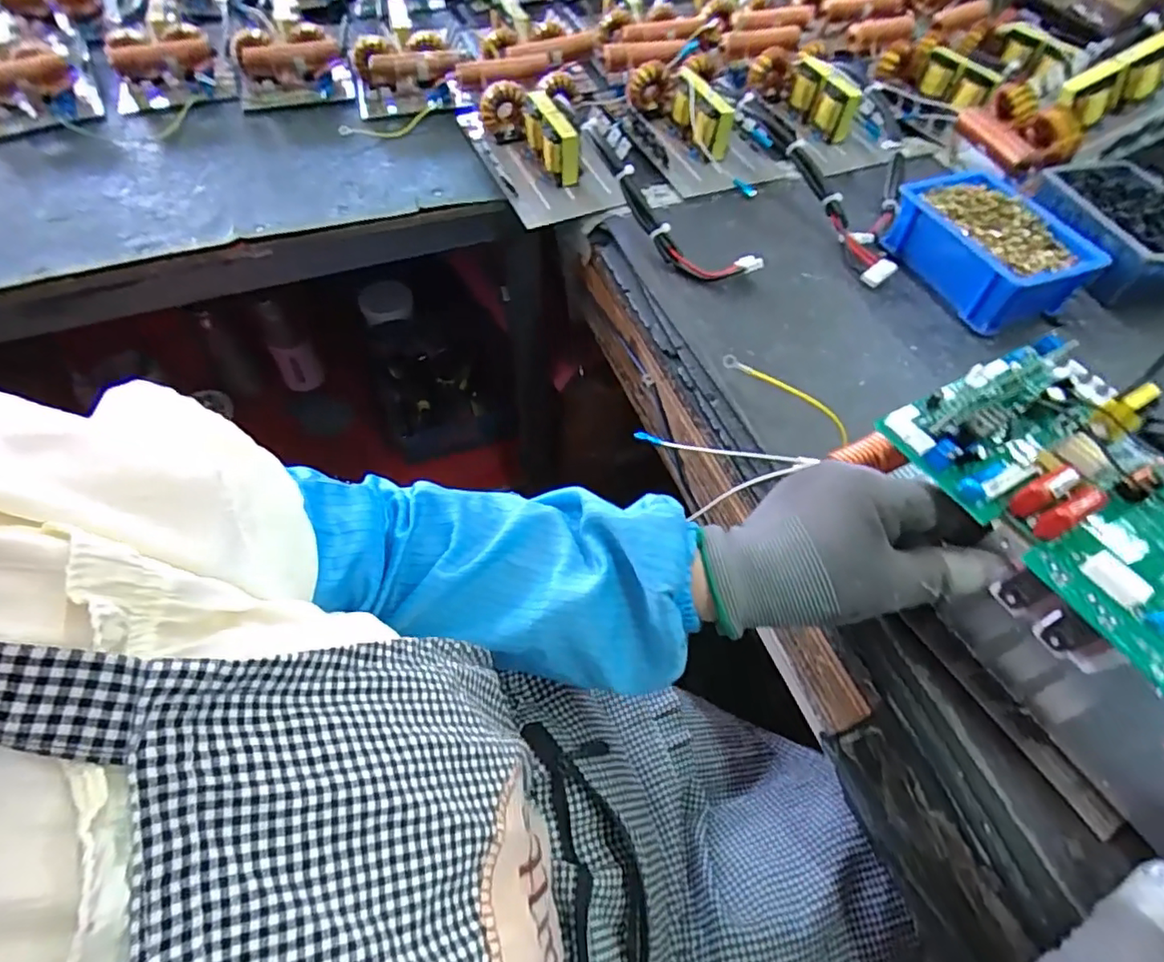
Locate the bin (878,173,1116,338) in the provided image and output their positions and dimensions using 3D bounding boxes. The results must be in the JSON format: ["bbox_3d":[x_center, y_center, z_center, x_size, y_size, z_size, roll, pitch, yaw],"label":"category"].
[{"bbox_3d":[0.353,-0.204,0.531,0.111,0.050,0.149,-14,57,-9],"label":"bin"}]

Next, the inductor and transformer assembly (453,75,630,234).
[{"bbox_3d":[-0.037,-0.334,0.589,0.121,0.046,0.211,-16,57,-10],"label":"inductor and transformer assembly"}]

